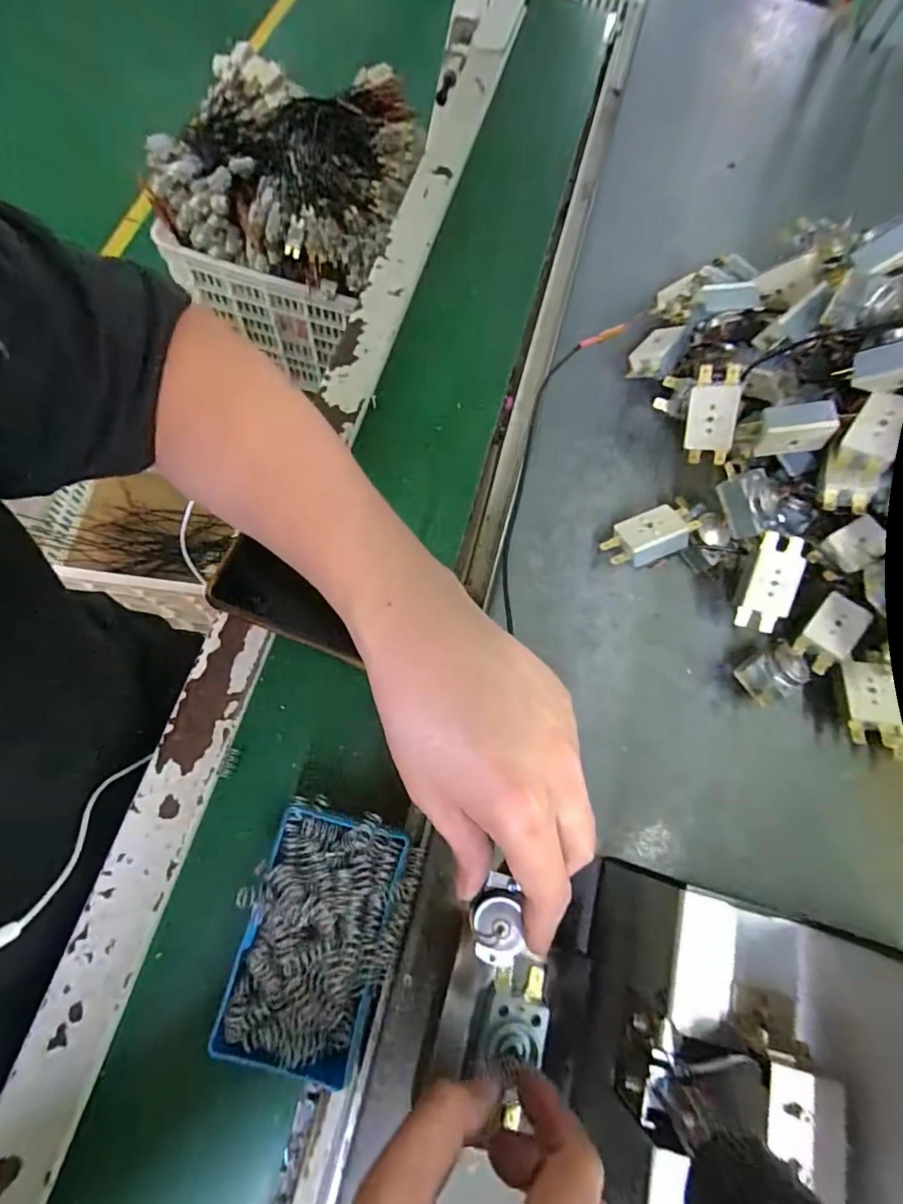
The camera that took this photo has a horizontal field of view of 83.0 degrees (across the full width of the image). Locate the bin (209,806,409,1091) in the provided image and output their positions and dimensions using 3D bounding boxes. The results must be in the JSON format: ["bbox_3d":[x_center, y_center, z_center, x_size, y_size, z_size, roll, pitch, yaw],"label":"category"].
[{"bbox_3d":[-0.069,0.172,0.262,0.067,0.028,0.112,15,71,-1],"label":"bin"}]

